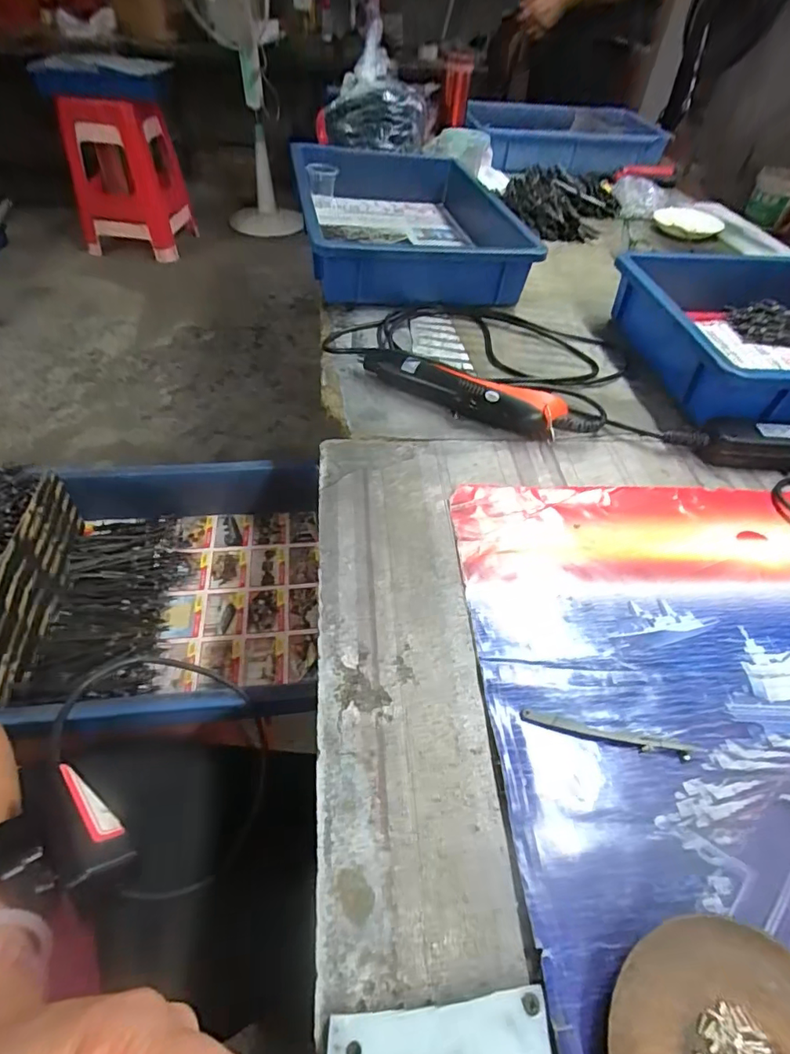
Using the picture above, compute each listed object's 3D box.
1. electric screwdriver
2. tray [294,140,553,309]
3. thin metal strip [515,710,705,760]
[{"bbox_3d":[0.063,-0.134,0.519,0.209,0.039,0.046,16,49,9],"label":"electric screwdriver"},{"bbox_3d":[0.007,-0.473,0.805,0.289,0.092,0.526,-4,49,-9],"label":"tray"},{"bbox_3d":[0.127,0.123,0.312,0.102,0.004,0.009,11,48,4],"label":"thin metal strip"}]

